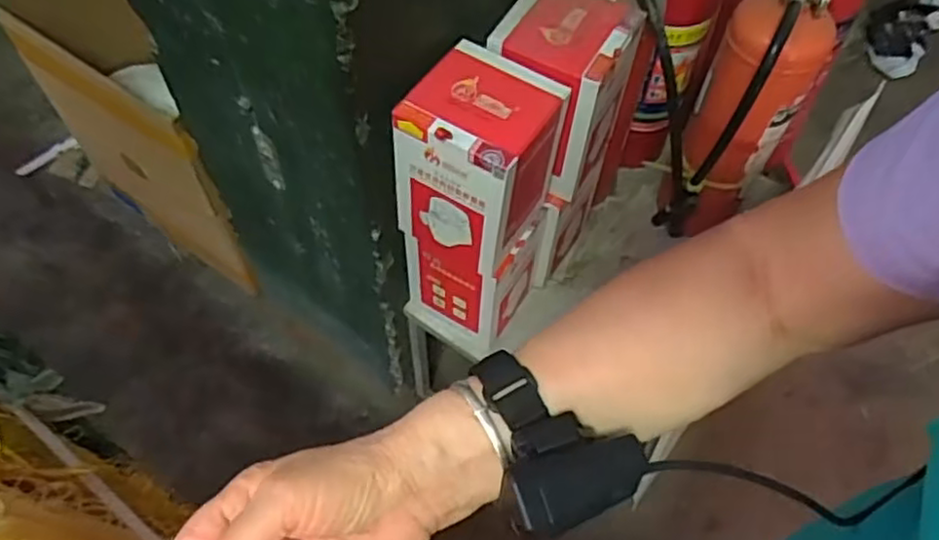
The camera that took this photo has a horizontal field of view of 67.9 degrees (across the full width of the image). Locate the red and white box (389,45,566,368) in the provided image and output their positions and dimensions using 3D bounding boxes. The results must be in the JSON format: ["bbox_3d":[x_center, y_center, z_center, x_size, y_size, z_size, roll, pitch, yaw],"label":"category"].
[{"bbox_3d":[0.011,-0.073,0.986,0.165,0.458,0.163,30,61,15],"label":"red and white box"}]

